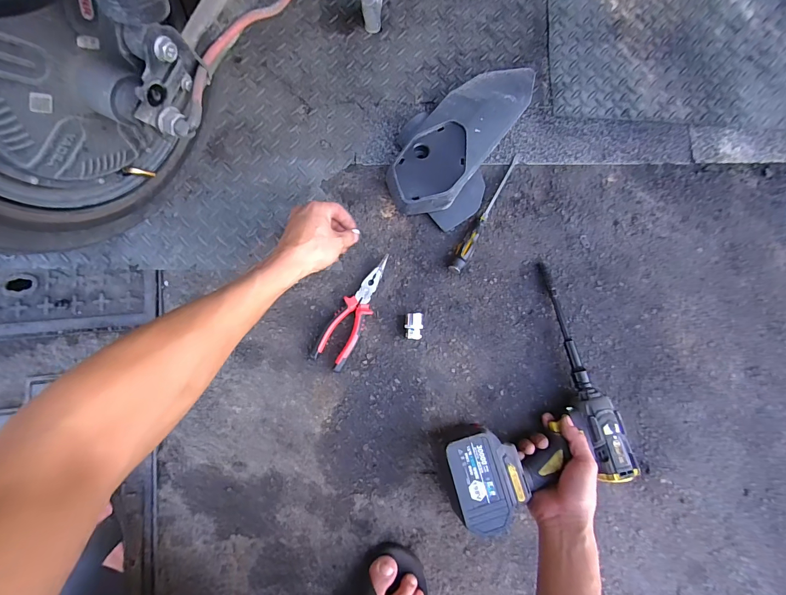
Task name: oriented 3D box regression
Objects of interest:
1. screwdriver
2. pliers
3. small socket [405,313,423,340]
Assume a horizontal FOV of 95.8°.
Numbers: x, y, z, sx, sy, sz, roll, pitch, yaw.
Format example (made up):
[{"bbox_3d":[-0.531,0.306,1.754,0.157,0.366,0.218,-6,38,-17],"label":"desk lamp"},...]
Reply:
[{"bbox_3d":[0.155,-0.142,0.574,0.025,0.027,0.237,31,81,3],"label":"screwdriver"},{"bbox_3d":[-0.057,0.020,0.553,0.051,0.029,0.187,29,80,3],"label":"pliers"},{"bbox_3d":[0.032,0.045,0.552,0.026,0.023,0.040,0,80,-2],"label":"small socket"}]

